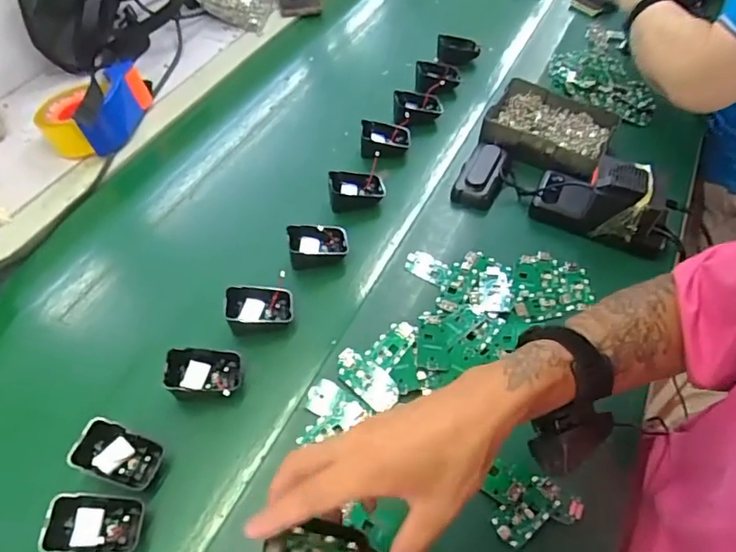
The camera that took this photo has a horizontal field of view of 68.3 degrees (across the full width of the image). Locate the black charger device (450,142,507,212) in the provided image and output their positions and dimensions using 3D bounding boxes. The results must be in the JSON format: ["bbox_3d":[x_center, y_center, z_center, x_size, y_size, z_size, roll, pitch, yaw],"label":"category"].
[{"bbox_3d":[0.146,-0.129,0.695,0.053,0.029,0.097,19,54,15],"label":"black charger device"}]

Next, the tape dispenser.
[{"bbox_3d":[-0.387,-0.237,0.767,0.108,0.073,0.156,9,52,7],"label":"tape dispenser"}]

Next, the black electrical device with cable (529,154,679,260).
[{"bbox_3d":[0.278,-0.092,0.636,0.152,0.078,0.071,24,55,18],"label":"black electrical device with cable"}]

